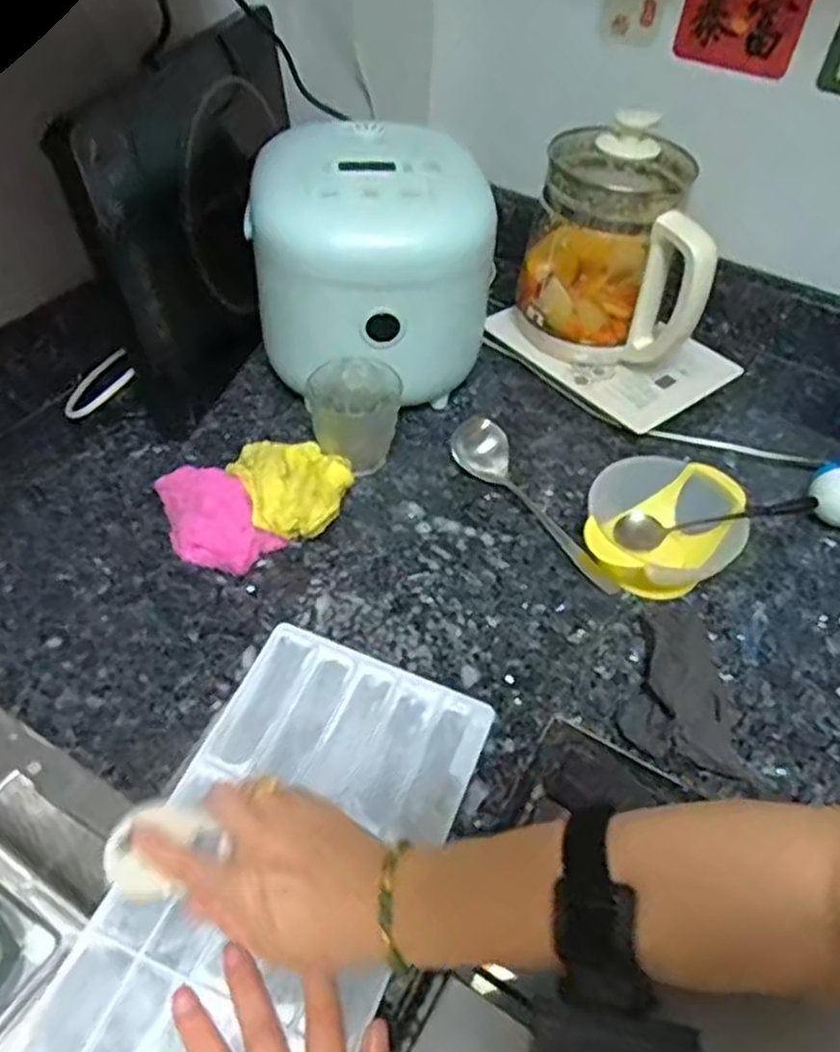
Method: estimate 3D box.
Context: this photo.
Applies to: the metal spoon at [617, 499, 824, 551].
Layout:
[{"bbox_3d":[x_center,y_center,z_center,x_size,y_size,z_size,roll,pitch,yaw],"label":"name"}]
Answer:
[{"bbox_3d":[0.240,-0.006,0.631,0.153,0.028,0.019,-11,43,23],"label":"metal spoon"}]

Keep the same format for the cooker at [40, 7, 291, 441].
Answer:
[{"bbox_3d":[-0.188,-0.283,0.717,0.066,0.271,0.328,13,48,7],"label":"cooker"}]

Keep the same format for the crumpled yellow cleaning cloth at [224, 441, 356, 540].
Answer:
[{"bbox_3d":[-0.102,-0.030,0.648,0.089,0.050,0.097,-17,51,-20],"label":"crumpled yellow cleaning cloth"}]

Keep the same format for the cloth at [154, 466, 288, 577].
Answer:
[{"bbox_3d":[-0.175,-0.010,0.630,0.068,0.036,0.124,-33,58,-30],"label":"cloth"}]

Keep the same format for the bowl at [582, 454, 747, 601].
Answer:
[{"bbox_3d":[0.200,0.007,0.631,0.111,0.061,0.130,21,49,14],"label":"bowl"}]

